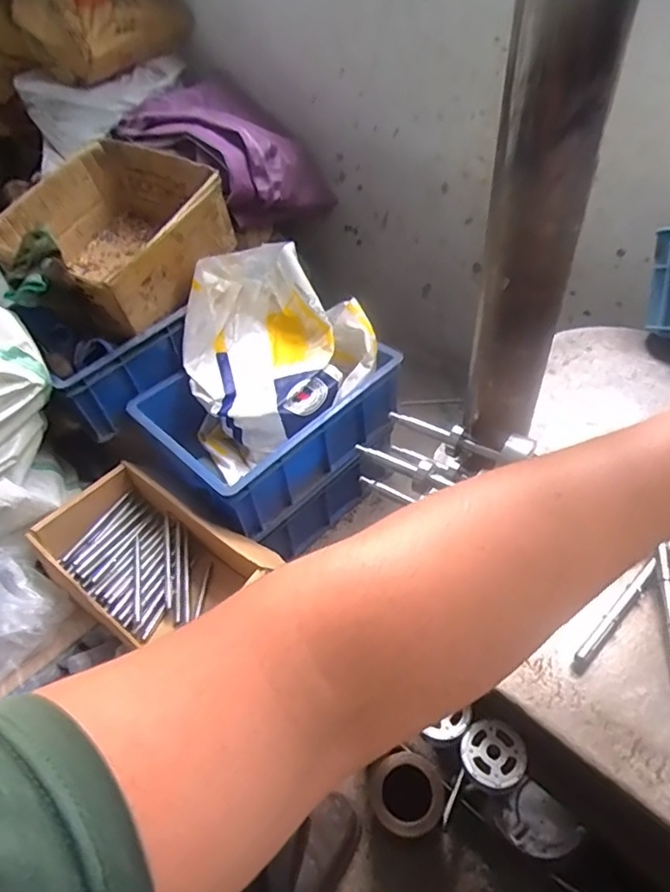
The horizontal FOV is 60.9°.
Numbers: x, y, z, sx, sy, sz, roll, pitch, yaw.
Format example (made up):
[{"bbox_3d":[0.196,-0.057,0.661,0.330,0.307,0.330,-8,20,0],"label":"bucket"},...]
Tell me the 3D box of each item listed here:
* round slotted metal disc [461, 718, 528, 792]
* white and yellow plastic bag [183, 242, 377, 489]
[{"bbox_3d":[0.132,0.257,0.475,0.050,0.006,0.051,-3,48,3],"label":"round slotted metal disc"},{"bbox_3d":[-0.107,-0.152,0.987,0.319,0.245,0.285,-26,51,-17],"label":"white and yellow plastic bag"}]

